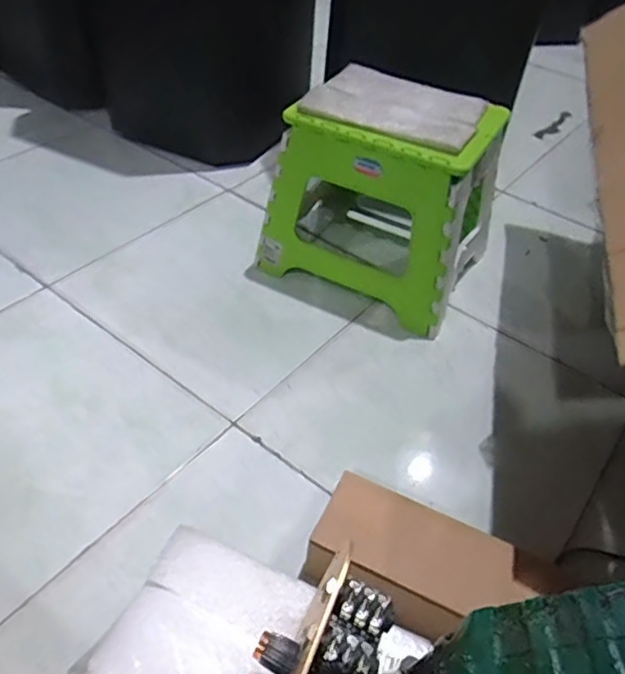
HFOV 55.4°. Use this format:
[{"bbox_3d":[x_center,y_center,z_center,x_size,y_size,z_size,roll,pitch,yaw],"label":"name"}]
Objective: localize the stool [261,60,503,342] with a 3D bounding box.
[{"bbox_3d":[0.111,-0.222,0.919,0.306,0.275,0.241,24,49,17],"label":"stool"}]

